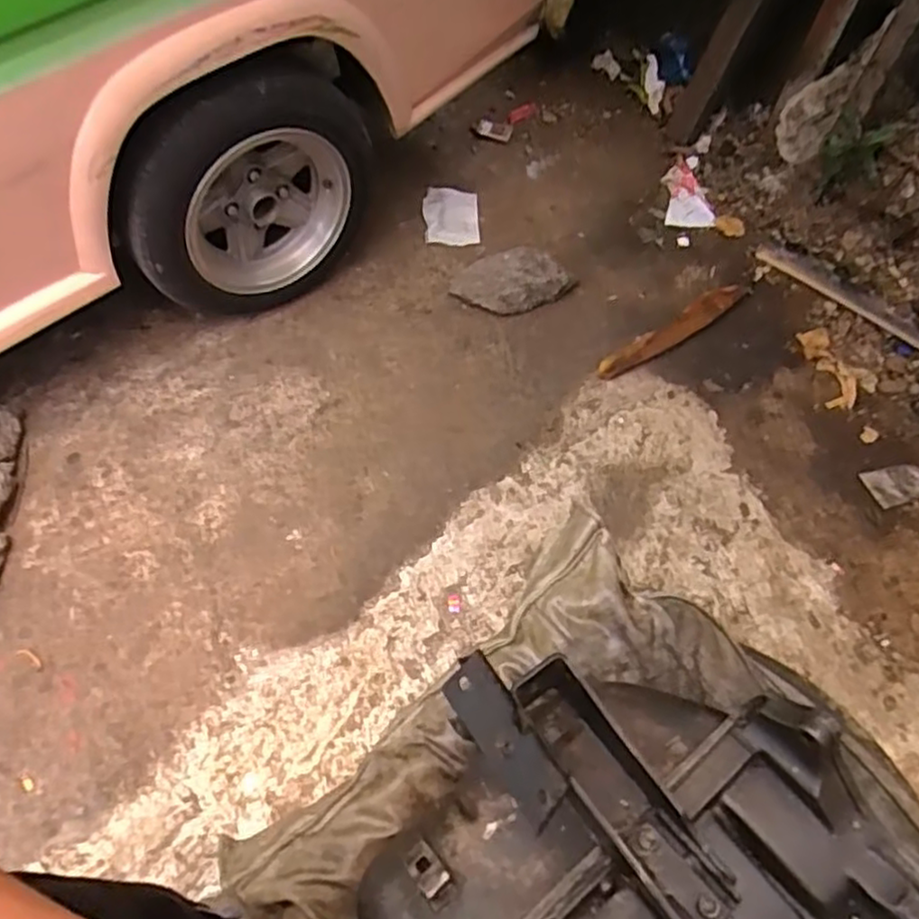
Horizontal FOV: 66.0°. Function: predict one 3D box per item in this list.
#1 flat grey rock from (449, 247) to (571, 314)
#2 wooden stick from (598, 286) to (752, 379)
[{"bbox_3d":[0.122,-0.402,1.608,0.271,0.106,0.119,-10,63,-7],"label":"flat grey rock"},{"bbox_3d":[0.481,-0.292,1.596,0.414,0.020,0.064,-32,68,-17],"label":"wooden stick"}]

